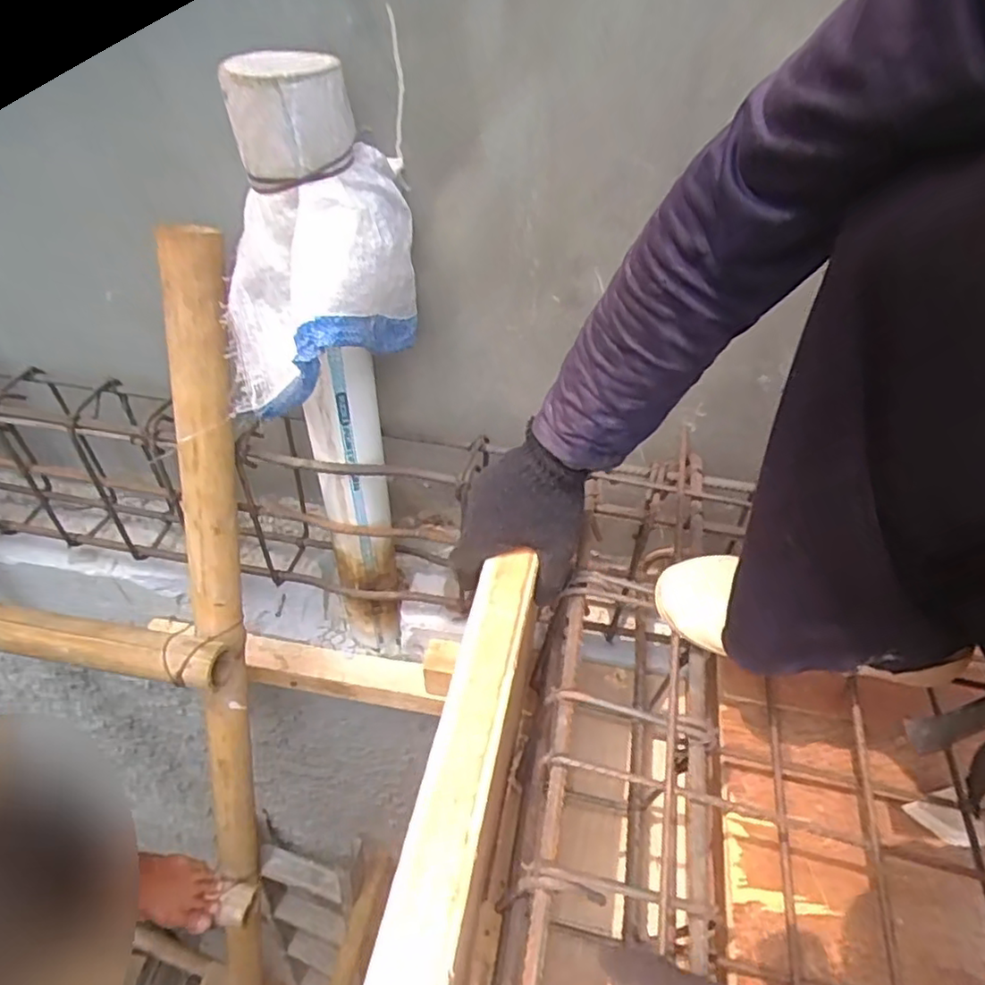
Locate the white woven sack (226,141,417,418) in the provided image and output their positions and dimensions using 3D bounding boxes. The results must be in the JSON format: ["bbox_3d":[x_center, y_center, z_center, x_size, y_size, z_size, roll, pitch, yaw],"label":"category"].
[{"bbox_3d":[-0.151,-0.179,0.543,0.135,0.164,0.159,17,48,13],"label":"white woven sack"}]

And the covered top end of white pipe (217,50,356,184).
[{"bbox_3d":[-0.148,-0.279,0.470,0.087,0.069,0.075,-9,48,-10],"label":"covered top end of white pipe"}]

